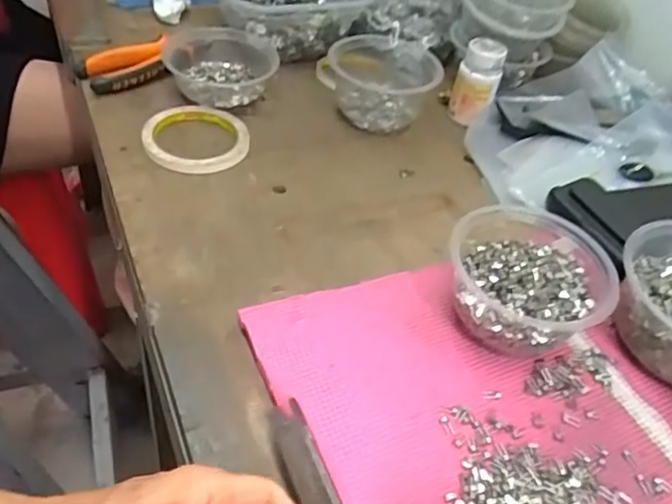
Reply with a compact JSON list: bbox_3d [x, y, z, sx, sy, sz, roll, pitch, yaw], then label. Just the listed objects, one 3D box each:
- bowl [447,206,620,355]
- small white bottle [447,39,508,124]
[{"bbox_3d":[0.138,0.021,0.461,0.114,0.063,0.120,5,44,-5],"label":"bowl"},{"bbox_3d":[0.150,-0.181,0.664,0.045,0.075,0.044,16,45,7],"label":"small white bottle"}]

